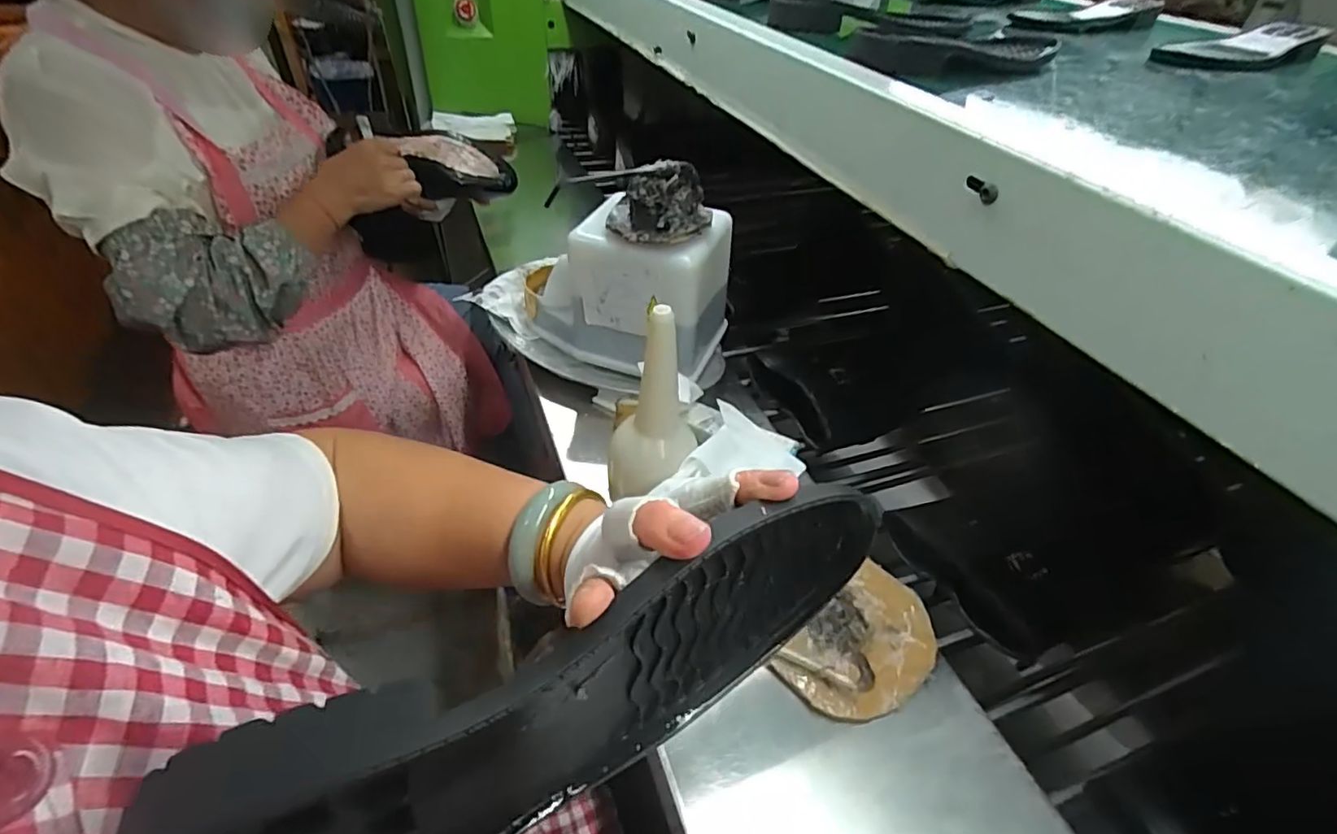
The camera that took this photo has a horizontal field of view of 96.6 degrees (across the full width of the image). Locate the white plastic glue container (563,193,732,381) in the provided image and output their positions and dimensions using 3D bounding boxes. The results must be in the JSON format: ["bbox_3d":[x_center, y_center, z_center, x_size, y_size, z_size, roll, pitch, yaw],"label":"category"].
[{"bbox_3d":[-0.022,-0.157,0.695,0.156,0.161,0.124,20,44,17],"label":"white plastic glue container"}]

